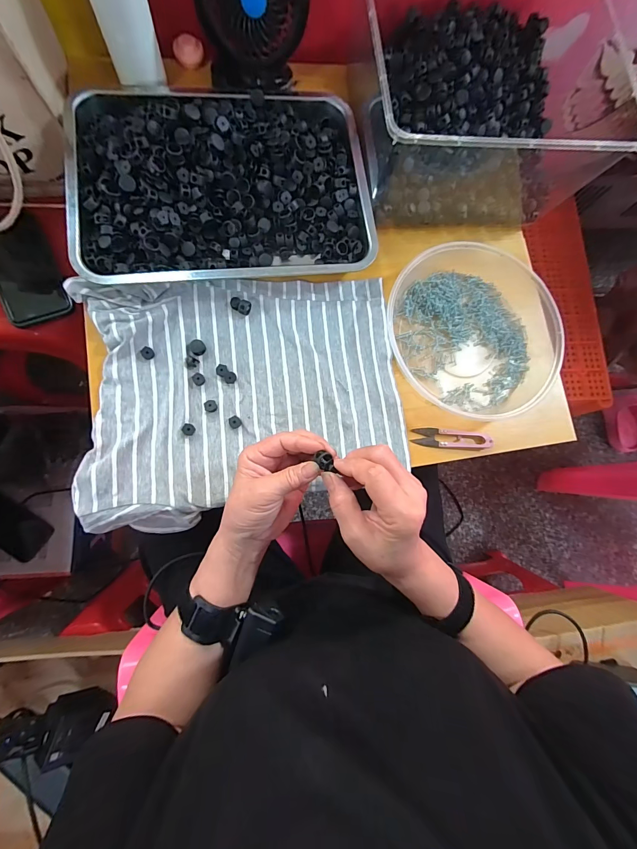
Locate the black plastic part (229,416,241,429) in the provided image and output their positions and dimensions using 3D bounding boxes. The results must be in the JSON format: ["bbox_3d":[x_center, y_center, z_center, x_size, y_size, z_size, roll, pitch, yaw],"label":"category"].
[{"bbox_3d":[-0.097,-0.003,0.403,0.014,0.008,0.014,1,81,-8],"label":"black plastic part"}]

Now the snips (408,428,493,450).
[{"bbox_3d":[0.168,0.018,0.435,0.101,0.010,0.024,3,81,-8],"label":"snips"}]

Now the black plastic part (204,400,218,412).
[{"bbox_3d":[-0.125,-0.021,0.403,0.014,0.008,0.014,1,81,-8],"label":"black plastic part"}]

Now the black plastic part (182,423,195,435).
[{"bbox_3d":[-0.148,0.006,0.395,0.013,0.007,0.013,1,81,-8],"label":"black plastic part"}]

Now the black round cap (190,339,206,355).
[{"bbox_3d":[-0.142,-0.091,0.408,0.018,0.007,0.017,1,81,-8],"label":"black round cap"}]

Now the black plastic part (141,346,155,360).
[{"bbox_3d":[-0.198,-0.083,0.401,0.015,0.008,0.013,40,78,-1],"label":"black plastic part"}]

